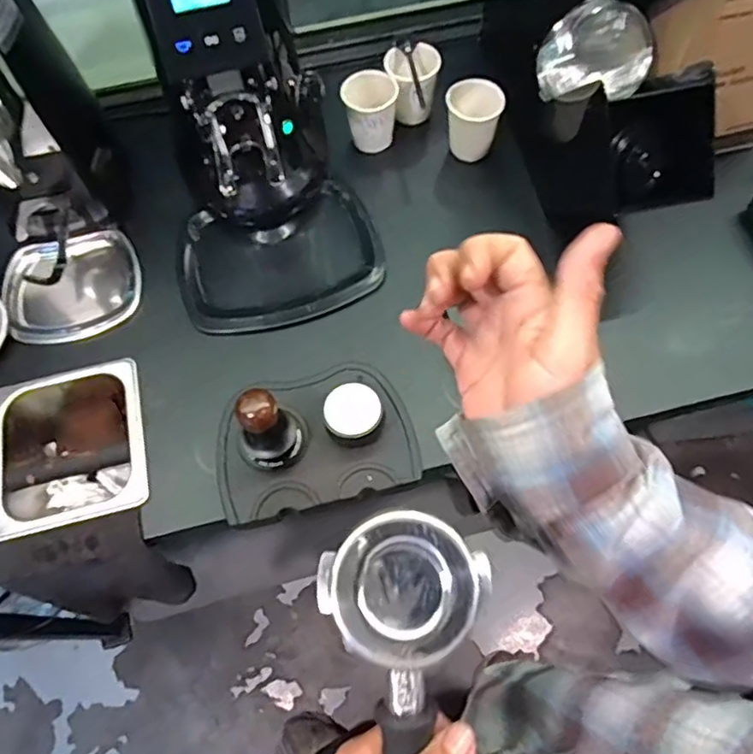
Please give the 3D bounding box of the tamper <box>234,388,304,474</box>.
[{"bbox_3d":[-0.108,0.051,0.607,0.062,0.094,0.056,-33,69,-12],"label":"tamper"}]

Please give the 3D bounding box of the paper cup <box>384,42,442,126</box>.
[{"bbox_3d":[0.046,-0.386,0.809,0.068,0.072,0.067,-1,66,1],"label":"paper cup"}]

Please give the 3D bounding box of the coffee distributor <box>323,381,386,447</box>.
[{"bbox_3d":[-0.024,0.038,0.642,0.065,0.044,0.059,-24,68,-9],"label":"coffee distributor"}]

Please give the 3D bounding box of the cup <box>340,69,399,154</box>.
[{"bbox_3d":[-0.008,-0.336,0.796,0.067,0.088,0.070,-1,66,1],"label":"cup"}]

